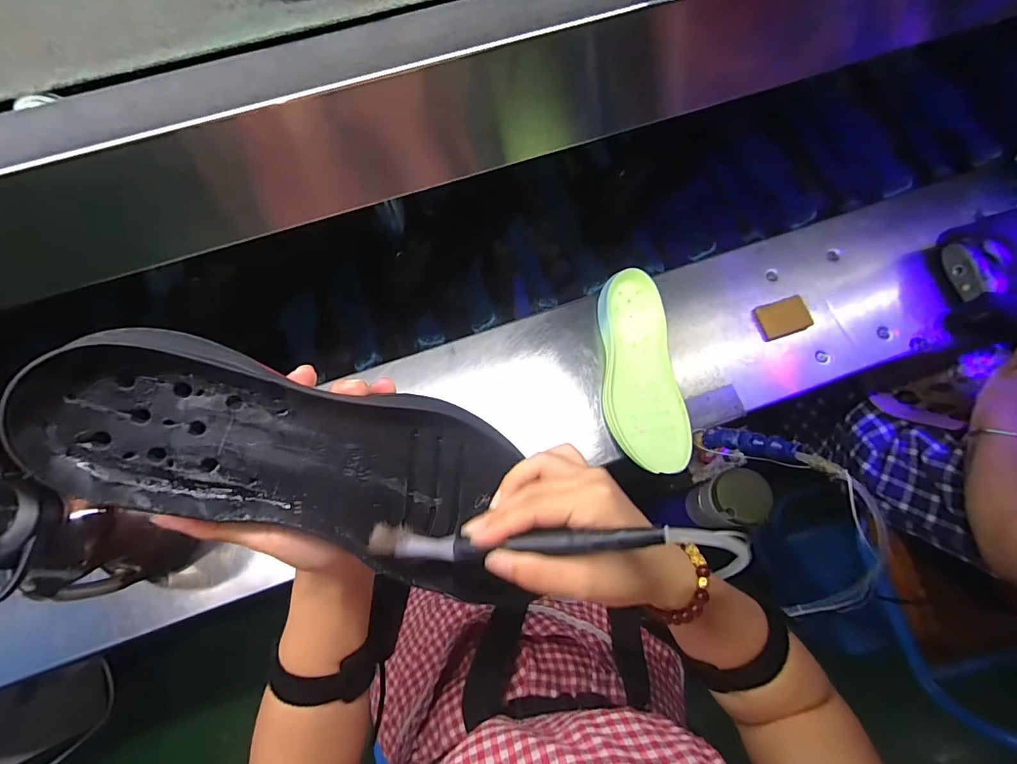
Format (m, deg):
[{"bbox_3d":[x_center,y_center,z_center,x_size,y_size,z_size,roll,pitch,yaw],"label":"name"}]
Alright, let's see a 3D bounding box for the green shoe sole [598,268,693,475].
[{"bbox_3d":[0.179,-0.013,0.626,0.104,0.054,0.274,-9,73,-3],"label":"green shoe sole"}]

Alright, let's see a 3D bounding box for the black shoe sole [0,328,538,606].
[{"bbox_3d":[-0.113,0.047,0.259,0.254,0.034,0.107,22,72,-22],"label":"black shoe sole"}]

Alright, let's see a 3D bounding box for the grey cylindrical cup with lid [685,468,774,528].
[{"bbox_3d":[0.327,0.176,0.677,0.069,0.146,0.073,0,73,0],"label":"grey cylindrical cup with lid"}]

